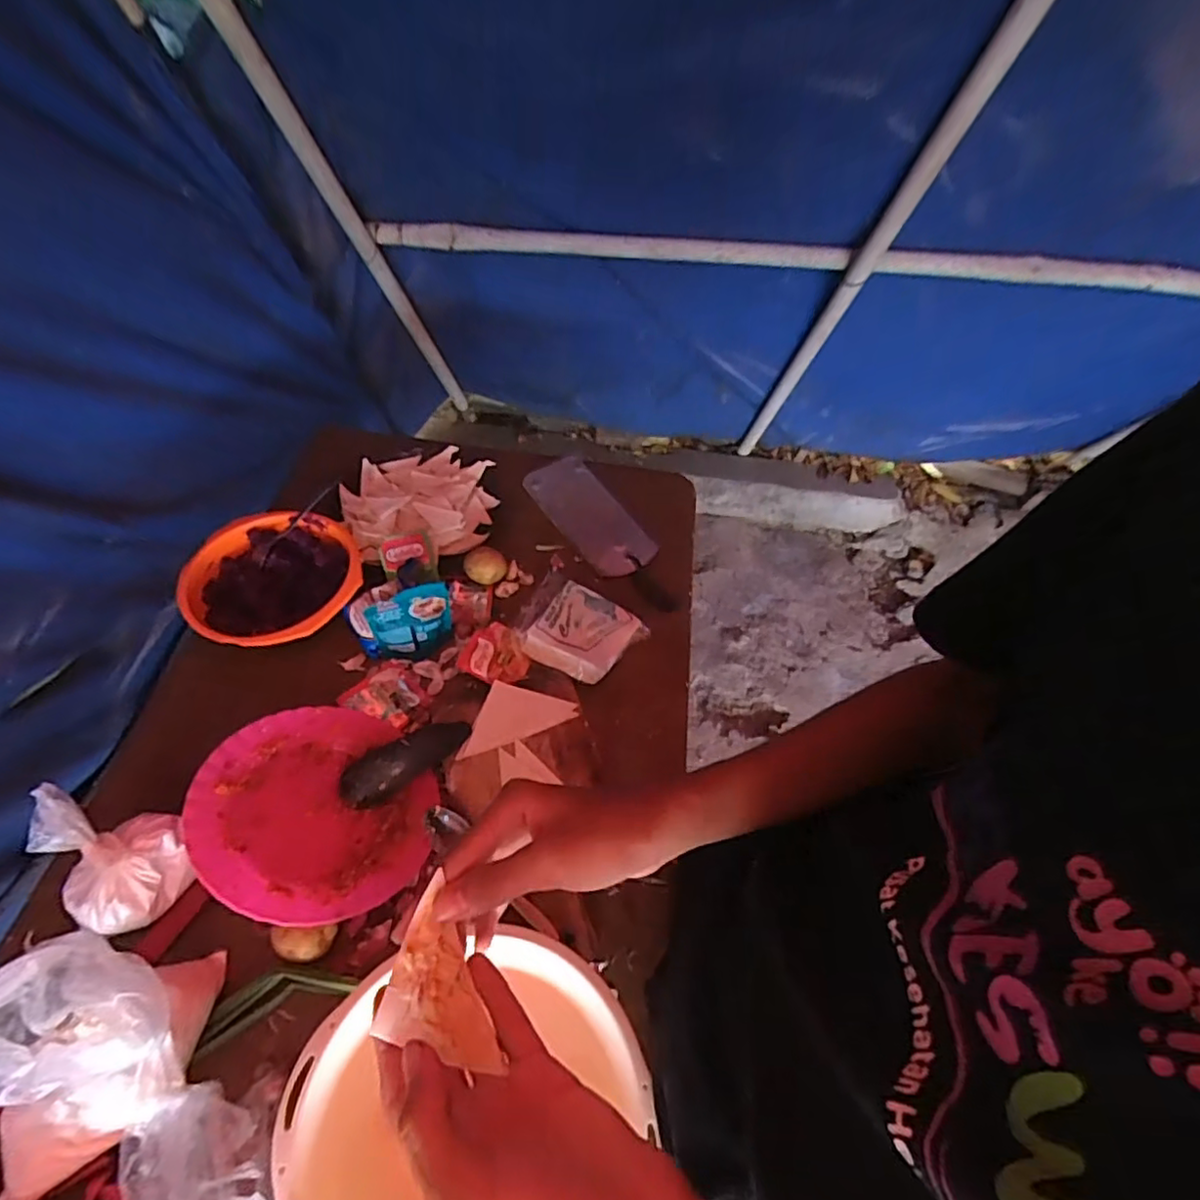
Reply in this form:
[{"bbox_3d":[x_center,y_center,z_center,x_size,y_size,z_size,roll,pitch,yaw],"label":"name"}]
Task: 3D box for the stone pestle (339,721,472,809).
[{"bbox_3d":[-0.199,0.164,0.647,0.137,0.038,0.049,-33,61,-26],"label":"stone pestle"}]

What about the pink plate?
[{"bbox_3d":[-0.272,0.204,0.604,0.210,0.028,0.210,19,36,-14],"label":"pink plate"}]

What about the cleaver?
[{"bbox_3d":[0.012,-0.101,0.899,0.108,0.026,0.296,-28,59,-24],"label":"cleaver"}]

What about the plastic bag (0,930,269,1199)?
[{"bbox_3d":[-0.326,0.343,0.433,0.263,0.098,0.103,38,57,4],"label":"plastic bag"}]

